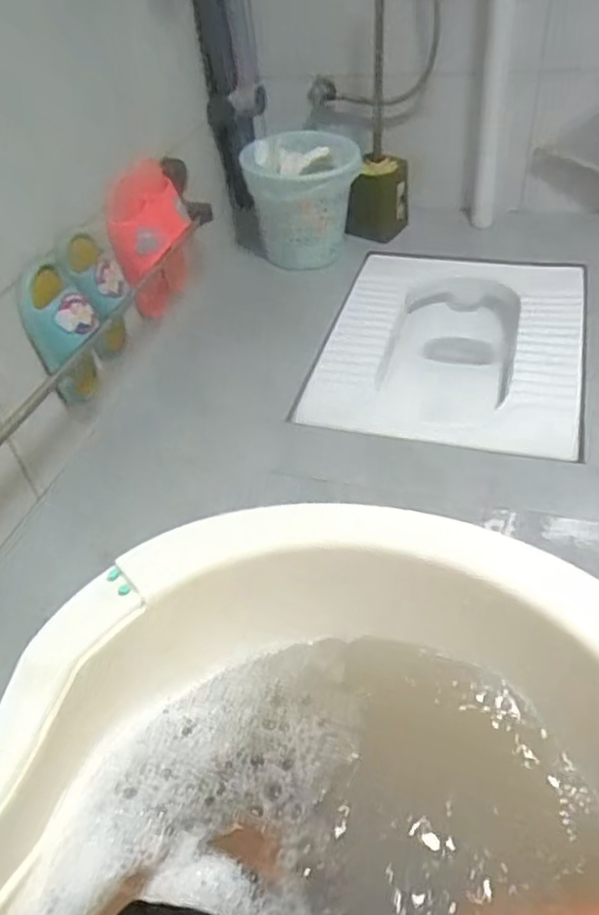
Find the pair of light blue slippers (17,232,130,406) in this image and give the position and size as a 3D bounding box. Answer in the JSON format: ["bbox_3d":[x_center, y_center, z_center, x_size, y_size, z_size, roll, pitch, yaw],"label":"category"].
[{"bbox_3d":[-0.292,-0.203,0.921,0.056,0.187,0.218,10,45,15],"label":"pair of light blue slippers"}]

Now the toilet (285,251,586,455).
[{"bbox_3d":[0.279,-0.171,1.191,0.428,0.189,0.574,8,46,16],"label":"toilet"}]

